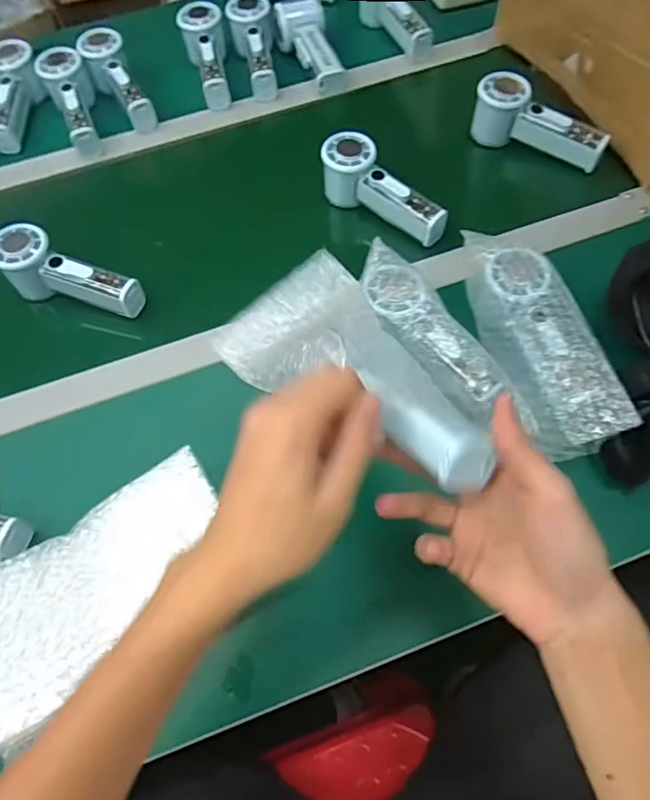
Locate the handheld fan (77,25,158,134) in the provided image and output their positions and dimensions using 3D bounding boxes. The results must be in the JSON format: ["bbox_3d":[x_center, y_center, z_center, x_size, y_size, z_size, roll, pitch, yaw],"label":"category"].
[{"bbox_3d":[-0.266,-0.414,0.722,0.053,0.055,0.157,-31,81,-13],"label":"handheld fan"}]

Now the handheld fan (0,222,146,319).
[{"bbox_3d":[-0.260,-0.125,0.577,0.153,0.054,0.055,21,63,1],"label":"handheld fan"}]

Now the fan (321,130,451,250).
[{"bbox_3d":[0.065,-0.226,0.599,0.145,0.061,0.044,34,68,20],"label":"fan"}]

